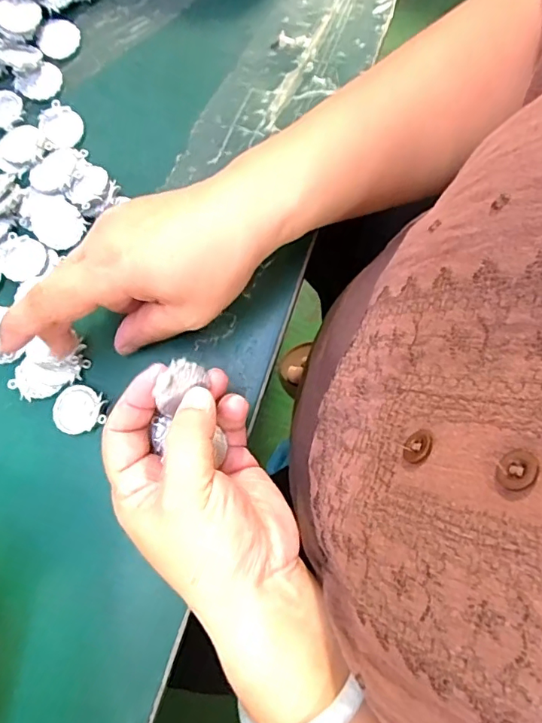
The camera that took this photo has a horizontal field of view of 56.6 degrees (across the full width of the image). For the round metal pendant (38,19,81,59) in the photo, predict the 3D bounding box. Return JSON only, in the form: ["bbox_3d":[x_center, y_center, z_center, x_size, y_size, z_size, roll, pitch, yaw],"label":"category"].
[{"bbox_3d":[-0.139,-0.211,0.329,0.025,0.004,0.026,0,78,1],"label":"round metal pendant"}]

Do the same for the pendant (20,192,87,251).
[{"bbox_3d":[-0.131,-0.085,0.300,0.037,0.004,0.028,38,81,8],"label":"pendant"}]

